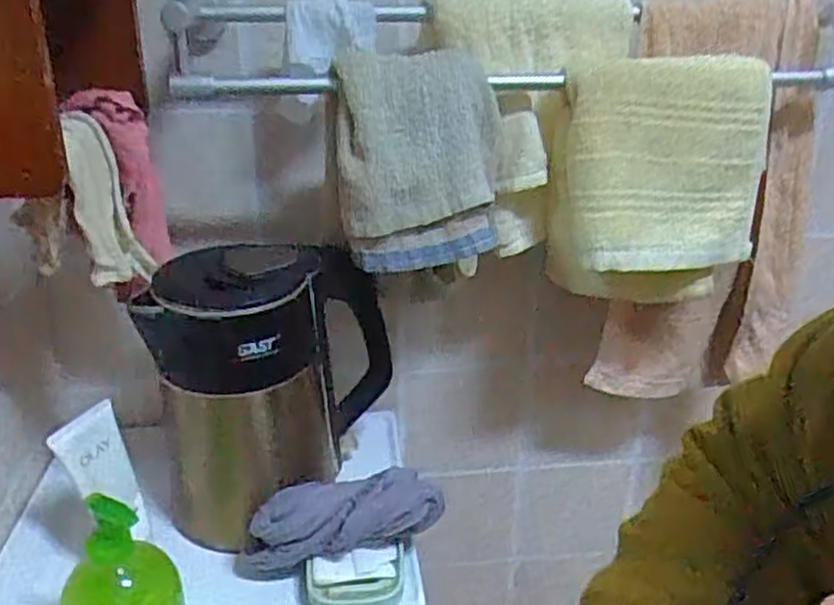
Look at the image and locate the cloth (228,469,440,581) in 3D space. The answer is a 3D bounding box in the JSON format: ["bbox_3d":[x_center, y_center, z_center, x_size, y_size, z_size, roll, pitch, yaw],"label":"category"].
[{"bbox_3d":[-0.069,0.186,0.626,0.179,0.069,0.059,-15,26,-5],"label":"cloth"}]

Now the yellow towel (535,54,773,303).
[{"bbox_3d":[0.207,-0.100,0.647,0.192,0.212,0.078,-1,24,-6],"label":"yellow towel"}]

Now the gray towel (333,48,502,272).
[{"bbox_3d":[0.003,-0.118,0.604,0.137,0.181,0.047,-2,8,-6],"label":"gray towel"}]

